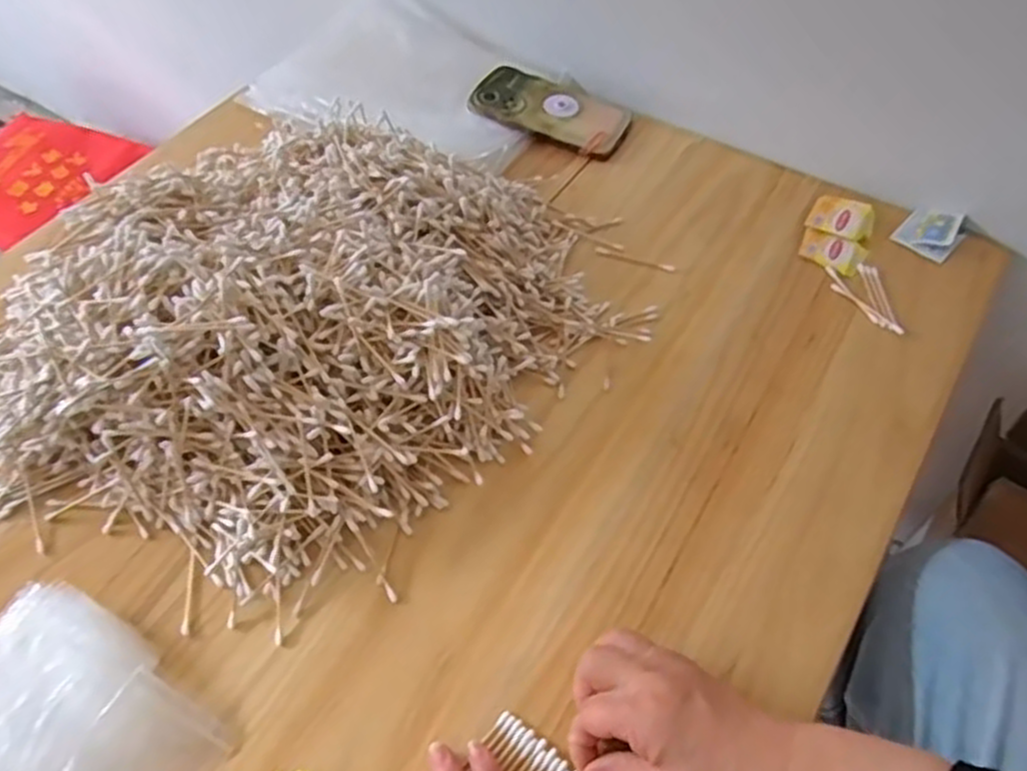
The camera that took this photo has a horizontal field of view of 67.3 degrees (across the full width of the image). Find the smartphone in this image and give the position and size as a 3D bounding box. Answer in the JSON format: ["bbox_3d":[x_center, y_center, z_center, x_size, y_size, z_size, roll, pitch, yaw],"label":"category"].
[{"bbox_3d":[0.041,-0.288,0.802,0.159,0.010,0.082,24,63,11],"label":"smartphone"}]

